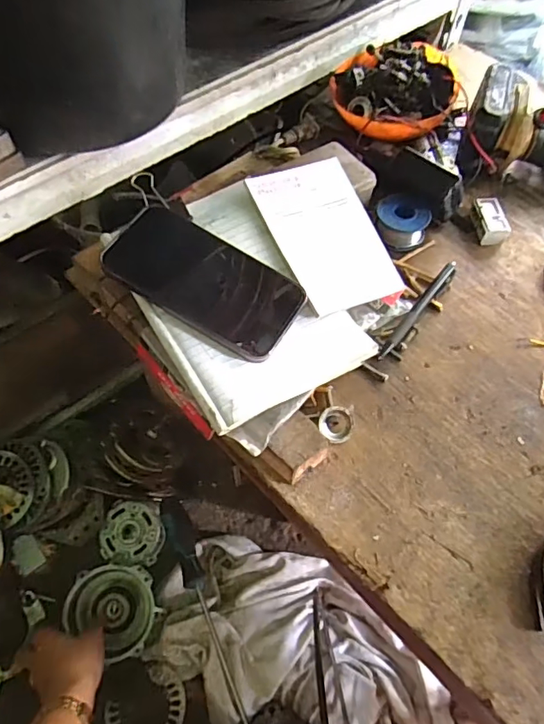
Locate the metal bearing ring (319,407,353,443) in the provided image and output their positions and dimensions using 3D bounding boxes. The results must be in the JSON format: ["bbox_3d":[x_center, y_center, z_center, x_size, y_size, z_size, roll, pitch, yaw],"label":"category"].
[{"bbox_3d":[0.053,0.052,0.423,0.027,0.014,0.027,1,60,-1],"label":"metal bearing ring"}]

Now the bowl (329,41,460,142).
[{"bbox_3d":[0.140,-0.322,0.585,0.134,0.051,0.140,5,59,2],"label":"bowl"}]

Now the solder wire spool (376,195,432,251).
[{"bbox_3d":[0.132,-0.144,0.526,0.051,0.030,0.050,-35,67,-19],"label":"solder wire spool"}]

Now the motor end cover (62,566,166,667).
[{"bbox_3d":[-0.191,0.300,0.624,0.108,0.041,0.098,26,63,13],"label":"motor end cover"}]

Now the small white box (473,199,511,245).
[{"bbox_3d":[0.230,-0.149,0.541,0.029,0.022,0.047,-3,60,-3],"label":"small white box"}]

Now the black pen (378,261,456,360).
[{"bbox_3d":[0.139,-0.050,0.484,0.013,0.016,0.133,35,65,17],"label":"black pen"}]

